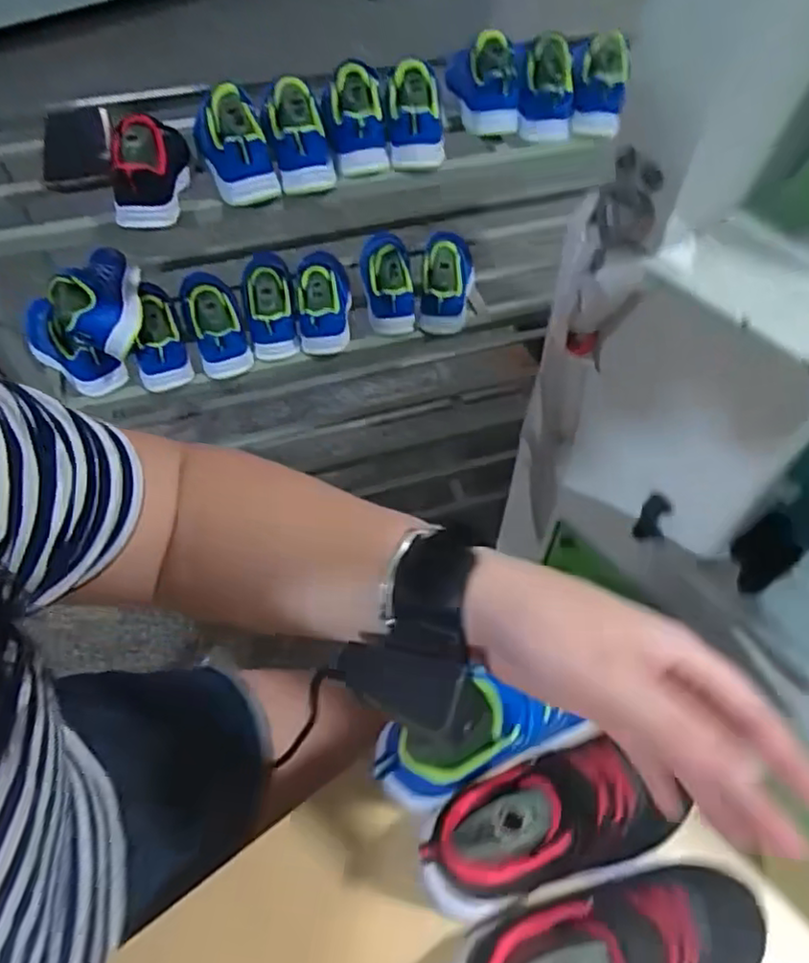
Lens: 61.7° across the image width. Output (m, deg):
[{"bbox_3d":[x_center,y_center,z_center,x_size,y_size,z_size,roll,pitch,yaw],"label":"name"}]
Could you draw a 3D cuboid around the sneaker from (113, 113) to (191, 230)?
[{"bbox_3d":[-0.267,-0.338,0.701,0.068,0.080,0.160,-7,53,-5],"label":"sneaker"}]

